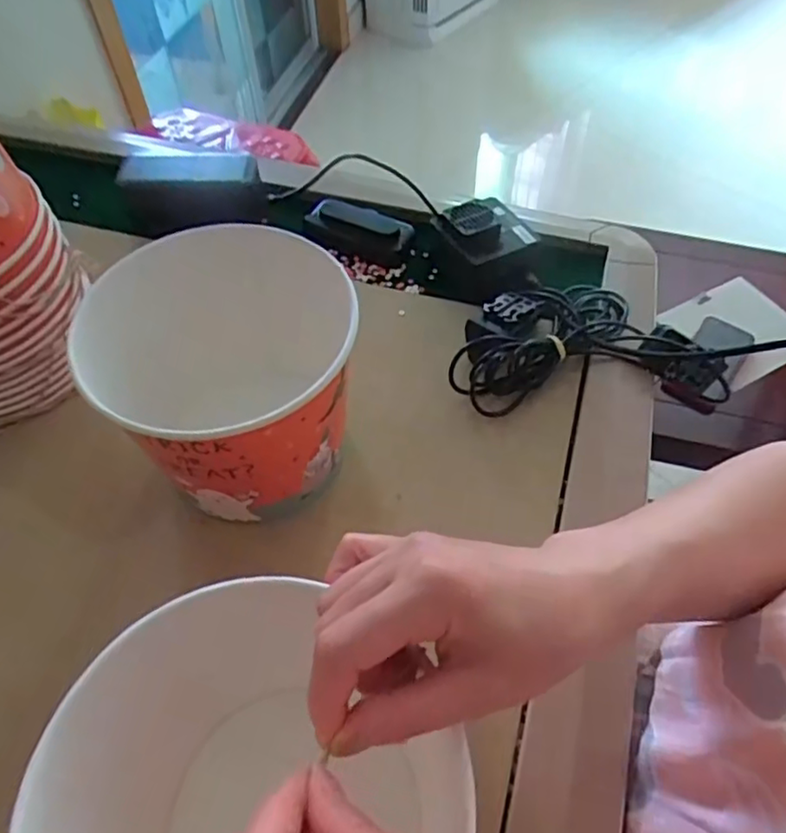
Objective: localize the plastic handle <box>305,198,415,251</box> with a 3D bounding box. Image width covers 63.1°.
[{"bbox_3d":[-0.032,-0.185,0.614,0.102,0.015,0.046,20,57,15],"label":"plastic handle"}]

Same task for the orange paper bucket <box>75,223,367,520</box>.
[{"bbox_3d":[-0.102,-0.016,0.420,0.142,0.140,0.154,0,55,0],"label":"orange paper bucket"}]

